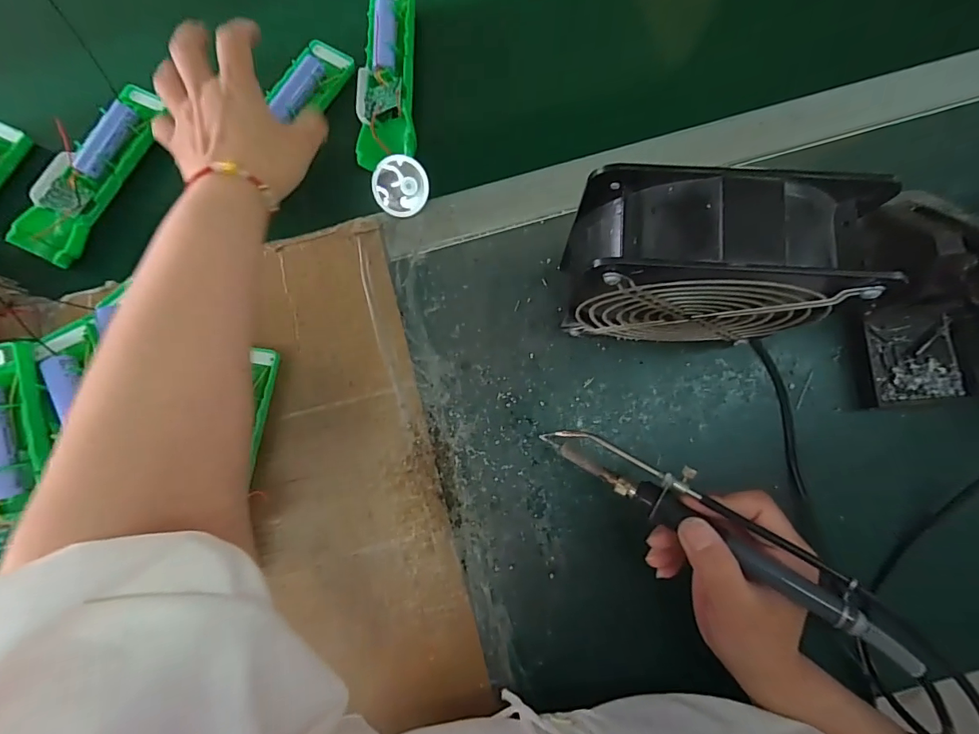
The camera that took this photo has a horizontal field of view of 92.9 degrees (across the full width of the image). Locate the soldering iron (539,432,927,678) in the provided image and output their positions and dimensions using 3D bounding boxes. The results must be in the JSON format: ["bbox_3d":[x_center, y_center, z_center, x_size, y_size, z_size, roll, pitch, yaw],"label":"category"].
[{"bbox_3d":[0.123,0.085,0.263,0.203,0.015,0.031,30,83,27],"label":"soldering iron"}]

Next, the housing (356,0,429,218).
[{"bbox_3d":[-0.083,-0.218,0.382,0.051,0.043,0.189,-4,82,1],"label":"housing"}]

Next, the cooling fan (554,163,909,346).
[{"bbox_3d":[0.115,-0.055,0.286,0.146,0.153,0.062,2,82,2],"label":"cooling fan"}]

